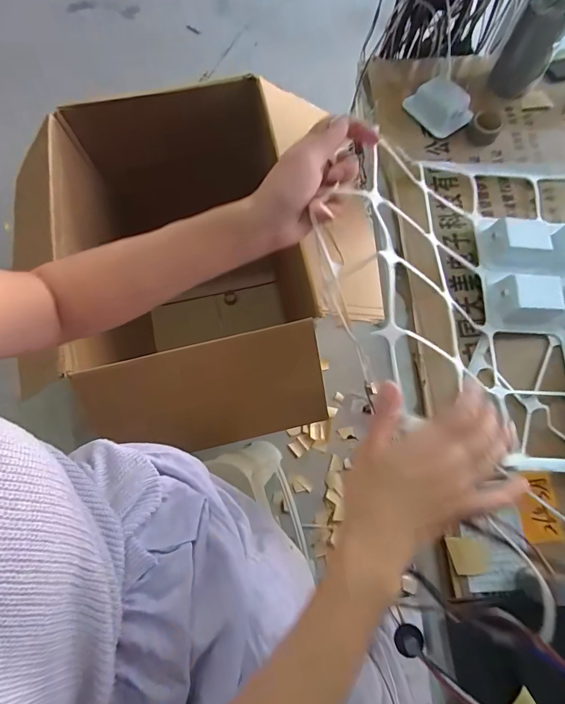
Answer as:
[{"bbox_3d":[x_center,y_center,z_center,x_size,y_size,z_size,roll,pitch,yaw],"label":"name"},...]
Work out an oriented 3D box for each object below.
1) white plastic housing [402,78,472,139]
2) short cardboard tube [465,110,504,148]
[{"bbox_3d":[0.198,-0.314,0.498,0.086,0.042,0.049,38,77,11],"label":"white plastic housing"},{"bbox_3d":[0.261,-0.288,0.498,0.039,0.021,0.039,0,73,0],"label":"short cardboard tube"}]

